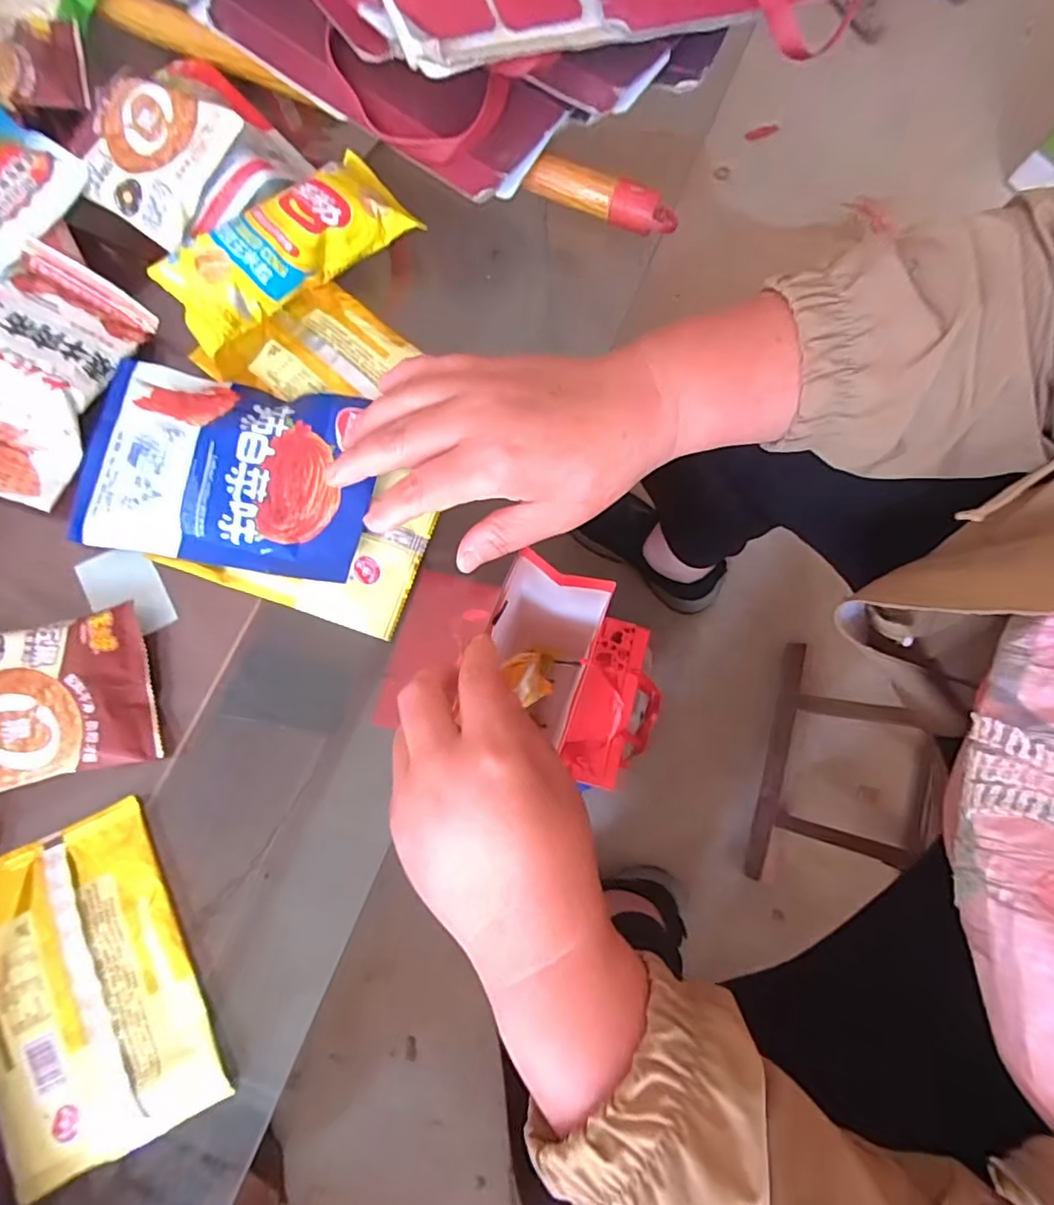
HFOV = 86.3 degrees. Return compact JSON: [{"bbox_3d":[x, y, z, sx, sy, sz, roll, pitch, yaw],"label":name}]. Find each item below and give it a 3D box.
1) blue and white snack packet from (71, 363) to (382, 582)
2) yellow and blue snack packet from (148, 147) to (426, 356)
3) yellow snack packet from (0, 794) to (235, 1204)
[{"bbox_3d":[-0.180,-0.081,0.334,0.176,0.021,0.114,10,77,1],"label":"blue and white snack packet"},{"bbox_3d":[-0.151,-0.225,0.352,0.156,0.040,0.065,-42,81,-9],"label":"yellow and blue snack packet"},{"bbox_3d":[-0.224,0.192,0.281,0.106,0.013,0.152,-26,79,-7],"label":"yellow snack packet"}]

